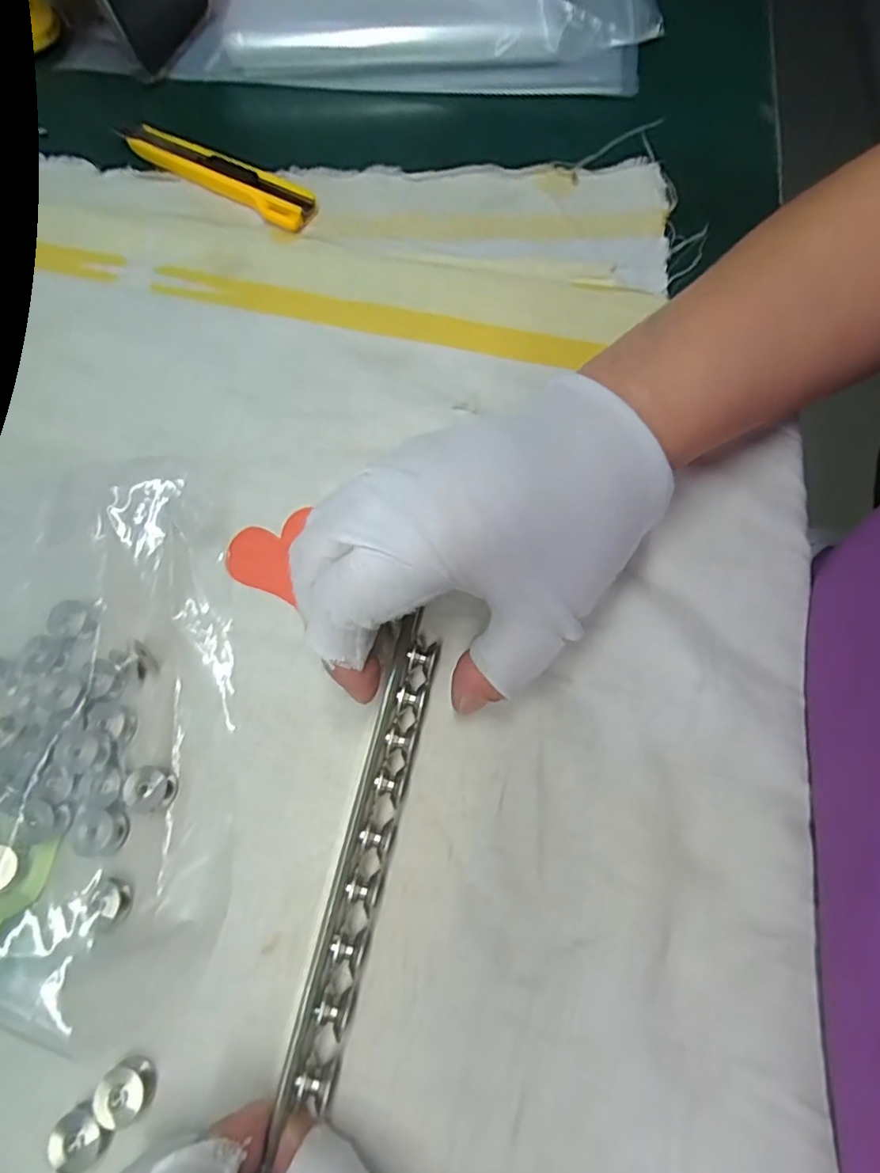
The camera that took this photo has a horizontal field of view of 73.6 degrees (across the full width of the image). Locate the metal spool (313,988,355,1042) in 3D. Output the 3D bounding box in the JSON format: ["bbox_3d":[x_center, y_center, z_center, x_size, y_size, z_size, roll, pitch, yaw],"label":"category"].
[{"bbox_3d":[-0.032,0.129,0.180,0.010,0.010,0.012,18,71,8],"label":"metal spool"}]

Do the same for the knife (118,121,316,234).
[{"bbox_3d":[-0.119,-0.218,0.310,0.122,0.009,0.022,31,73,12],"label":"knife"}]

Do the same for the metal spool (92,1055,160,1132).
[{"bbox_3d":[-0.093,0.151,0.174,0.014,0.010,0.014,0,69,1],"label":"metal spool"}]

